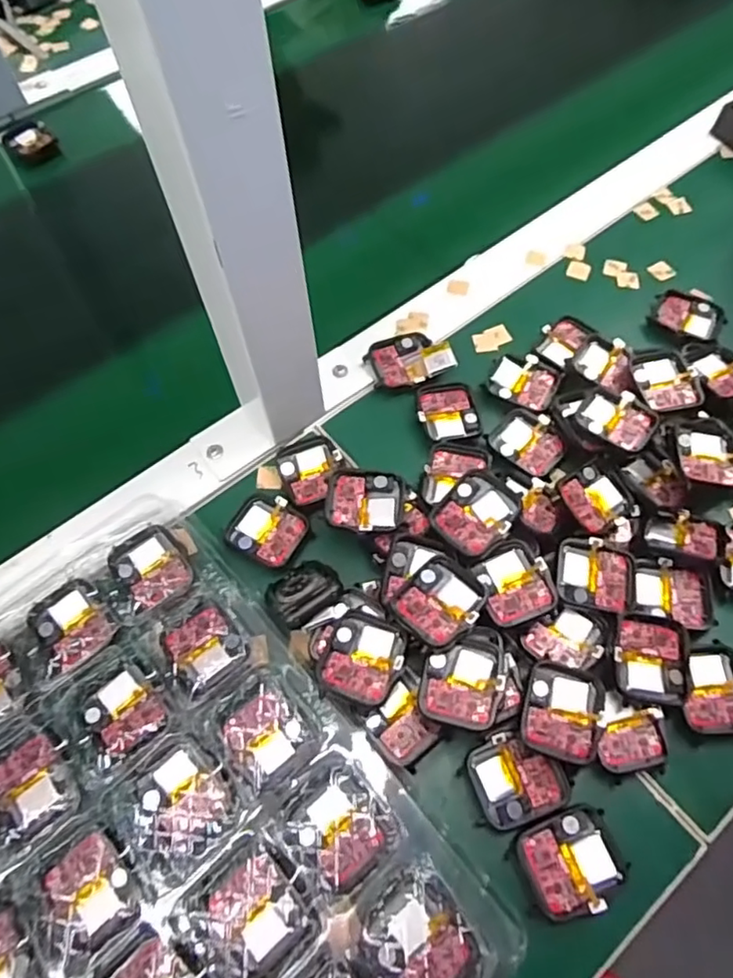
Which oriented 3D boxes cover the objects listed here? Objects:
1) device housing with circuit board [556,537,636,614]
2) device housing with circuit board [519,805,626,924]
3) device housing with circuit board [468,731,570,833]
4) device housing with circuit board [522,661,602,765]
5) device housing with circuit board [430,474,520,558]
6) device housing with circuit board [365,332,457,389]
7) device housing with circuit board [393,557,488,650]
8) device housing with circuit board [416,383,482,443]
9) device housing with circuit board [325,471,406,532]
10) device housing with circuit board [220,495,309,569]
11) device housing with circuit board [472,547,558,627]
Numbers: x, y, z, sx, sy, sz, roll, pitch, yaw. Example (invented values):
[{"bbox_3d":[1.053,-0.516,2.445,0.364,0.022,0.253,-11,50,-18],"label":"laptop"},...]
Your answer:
[{"bbox_3d":[0.122,0.046,0.323,0.042,0.013,0.036,11,63,7],"label":"device housing with circuit board"},{"bbox_3d":[0.091,0.166,0.268,0.040,0.006,0.036,-16,63,-7],"label":"device housing with circuit board"},{"bbox_3d":[0.071,0.136,0.285,0.041,0.008,0.037,-19,63,-9],"label":"device housing with circuit board"},{"bbox_3d":[0.094,0.108,0.293,0.036,0.013,0.041,11,63,7],"label":"device housing with circuit board"},{"bbox_3d":[0.058,0.013,0.321,0.039,0.006,0.037,-38,62,-4],"label":"device housing with circuit board"},{"bbox_3d":[0.028,-0.086,0.401,0.053,0.013,0.037,-19,63,-9],"label":"device housing with circuit board"},{"bbox_3d":[0.037,0.055,0.300,0.041,0.010,0.037,-37,67,-17],"label":"device housing with circuit board"},{"bbox_3d":[0.052,-0.049,0.379,0.036,0.005,0.042,-7,62,-3],"label":"device housing with circuit board"},{"bbox_3d":[-0.001,0.007,0.333,0.043,0.006,0.036,6,62,1],"label":"device housing with circuit board"},{"bbox_3d":[-0.058,0.022,0.346,0.045,0.008,0.037,24,65,13],"label":"device housing with circuit board"},{"bbox_3d":[0.076,0.049,0.311,0.035,0.008,0.037,-17,60,-5],"label":"device housing with circuit board"}]

